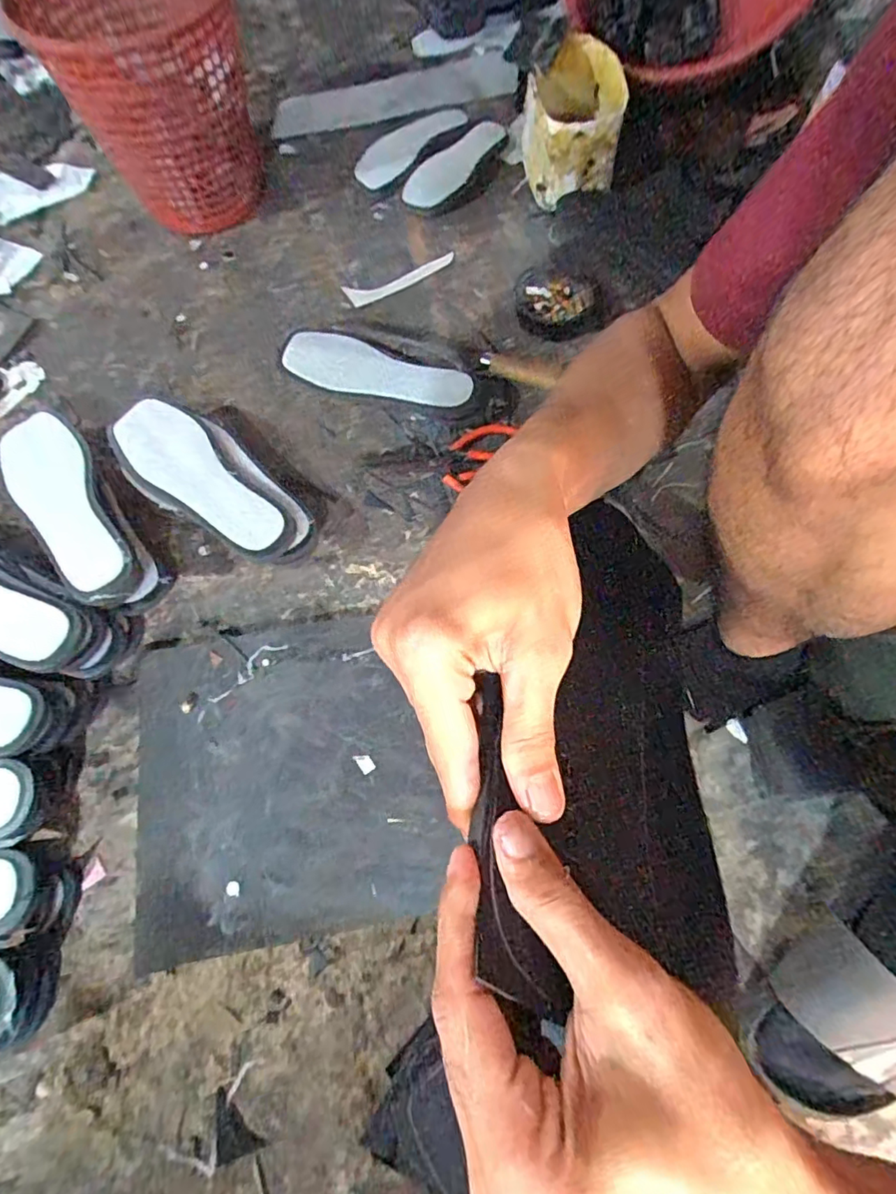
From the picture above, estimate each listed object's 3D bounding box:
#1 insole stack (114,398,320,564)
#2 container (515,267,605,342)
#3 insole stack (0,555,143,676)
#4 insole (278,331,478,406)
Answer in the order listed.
[{"bbox_3d":[-0.257,-0.125,0.621,0.259,0.064,0.109,35,72,14],"label":"insole stack"},{"bbox_3d":[0.148,-0.393,0.737,0.114,0.024,0.114,0,68,1],"label":"container"},{"bbox_3d":[-0.465,0.007,0.574,0.269,0.080,0.102,19,69,6],"label":"insole stack"},{"bbox_3d":[-0.086,-0.284,0.683,0.232,0.013,0.081,14,68,4],"label":"insole"}]

